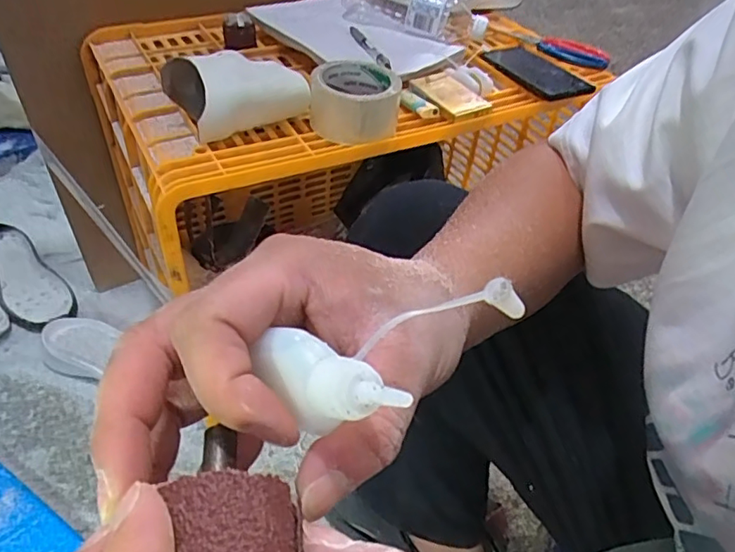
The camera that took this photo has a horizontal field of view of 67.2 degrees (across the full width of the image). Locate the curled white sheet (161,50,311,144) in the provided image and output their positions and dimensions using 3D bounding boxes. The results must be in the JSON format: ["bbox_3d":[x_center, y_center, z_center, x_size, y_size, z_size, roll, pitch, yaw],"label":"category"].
[{"bbox_3d":[-0.138,-0.201,0.596,0.140,0.066,0.066,-23,51,-26],"label":"curled white sheet"}]

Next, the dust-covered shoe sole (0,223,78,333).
[{"bbox_3d":[-0.640,-0.003,1.020,0.300,0.047,0.105,36,52,28],"label":"dust-covered shoe sole"}]

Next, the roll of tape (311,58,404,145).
[{"bbox_3d":[-0.016,-0.195,0.612,0.092,0.055,0.090,3,44,-3],"label":"roll of tape"}]

